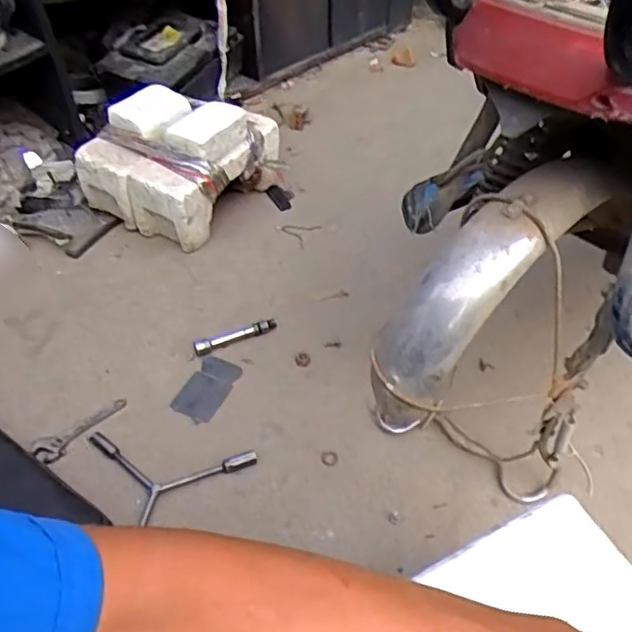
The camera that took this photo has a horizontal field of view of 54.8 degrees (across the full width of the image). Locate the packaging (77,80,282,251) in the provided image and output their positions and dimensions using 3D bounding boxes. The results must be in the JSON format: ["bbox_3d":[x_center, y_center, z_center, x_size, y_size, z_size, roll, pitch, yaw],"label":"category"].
[{"bbox_3d":[-0.275,-0.321,1.279,0.279,0.211,0.326,23,49,19],"label":"packaging"}]

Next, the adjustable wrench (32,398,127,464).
[{"bbox_3d":[-0.335,0.165,0.879,0.138,0.014,0.038,-27,51,-25],"label":"adjustable wrench"}]

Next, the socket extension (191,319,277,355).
[{"bbox_3d":[-0.132,0.033,1.009,0.143,0.019,0.025,-19,48,-18],"label":"socket extension"}]

